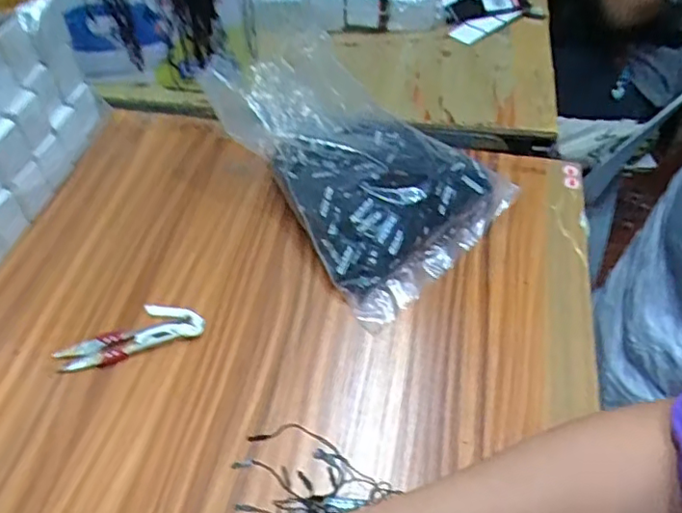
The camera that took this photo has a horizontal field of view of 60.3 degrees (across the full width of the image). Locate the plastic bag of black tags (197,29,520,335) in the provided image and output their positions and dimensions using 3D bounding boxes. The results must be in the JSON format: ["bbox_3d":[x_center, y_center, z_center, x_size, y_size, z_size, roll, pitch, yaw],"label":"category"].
[{"bbox_3d":[-0.001,-0.108,0.542,0.178,0.072,0.320,-30,55,-21],"label":"plastic bag of black tags"}]

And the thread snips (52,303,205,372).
[{"bbox_3d":[-0.160,0.058,0.446,0.107,0.008,0.041,-15,51,-11],"label":"thread snips"}]

